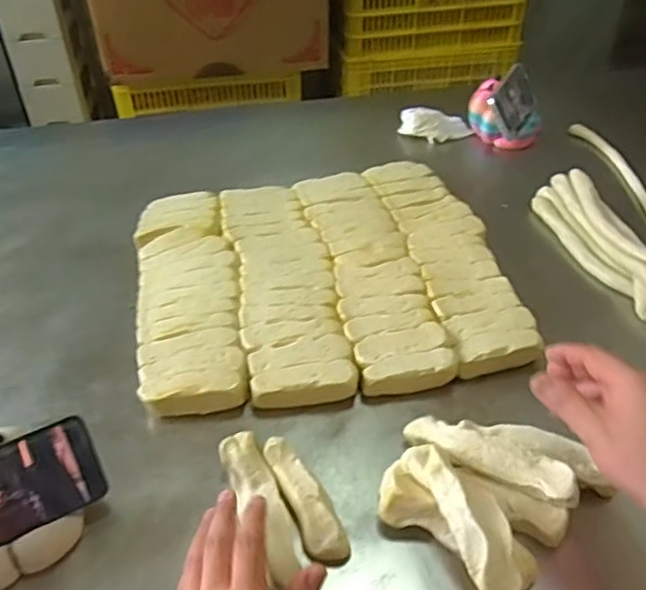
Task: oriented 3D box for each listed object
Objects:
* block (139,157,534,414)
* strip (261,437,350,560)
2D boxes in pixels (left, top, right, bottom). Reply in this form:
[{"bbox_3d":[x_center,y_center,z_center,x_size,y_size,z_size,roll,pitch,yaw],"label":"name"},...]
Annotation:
[{"bbox_3d":[-0.008,-0.024,0.777,0.413,0.057,0.366,-8,42,-7],"label":"block"},{"bbox_3d":[-0.015,0.178,0.564,0.035,0.037,0.121,-17,44,-18],"label":"strip"}]

